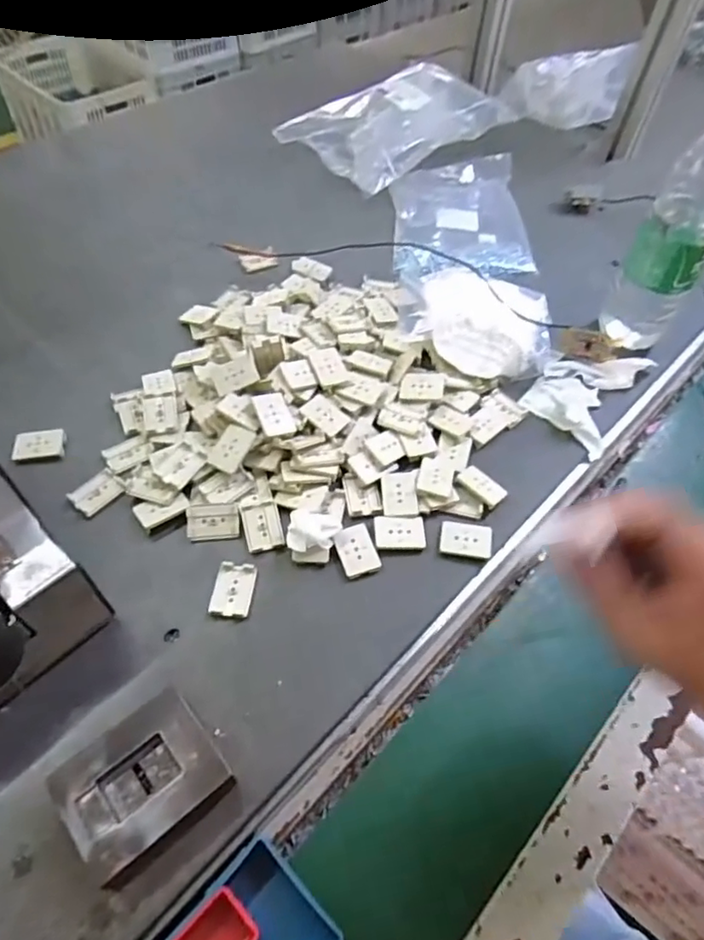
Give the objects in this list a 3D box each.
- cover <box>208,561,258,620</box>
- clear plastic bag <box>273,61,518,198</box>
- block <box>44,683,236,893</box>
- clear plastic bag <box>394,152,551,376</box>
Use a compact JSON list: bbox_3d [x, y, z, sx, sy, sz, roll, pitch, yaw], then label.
[{"bbox_3d":[-0.084,0.085,0.413,0.027,0.004,0.041,8,54,1],"label":"cover"},{"bbox_3d":[0.064,-0.456,0.763,0.268,0.072,0.169,-33,63,-24],"label":"clear plastic bag"},{"bbox_3d":[-0.116,0.177,0.329,0.079,0.029,0.065,-33,63,-25],"label":"block"},{"bbox_3d":[0.126,-0.245,0.628,0.150,0.043,0.362,3,54,-3],"label":"clear plastic bag"}]

